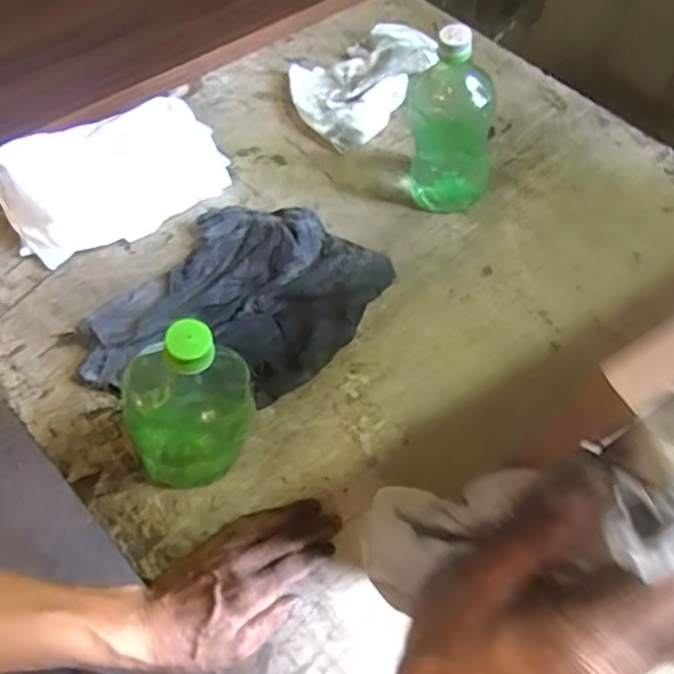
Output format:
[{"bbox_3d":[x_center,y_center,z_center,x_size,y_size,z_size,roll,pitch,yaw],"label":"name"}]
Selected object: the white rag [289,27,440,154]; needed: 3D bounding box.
[{"bbox_3d":[0.029,-0.342,0.814,0.141,0.030,0.246,30,62,14],"label":"white rag"}]

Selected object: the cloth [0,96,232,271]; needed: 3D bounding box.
[{"bbox_3d":[-0.248,-0.182,0.696,0.233,0.046,0.156,-30,66,-19],"label":"cloth"}]

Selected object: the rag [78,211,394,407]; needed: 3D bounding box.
[{"bbox_3d":[-0.098,-0.028,0.617,0.203,0.033,0.273,36,64,17],"label":"rag"}]

